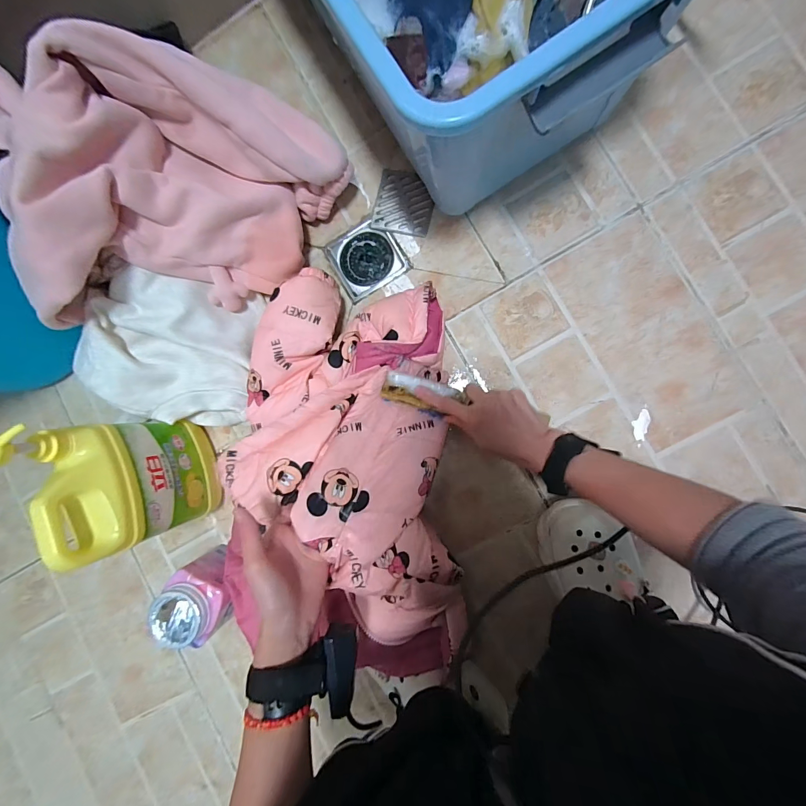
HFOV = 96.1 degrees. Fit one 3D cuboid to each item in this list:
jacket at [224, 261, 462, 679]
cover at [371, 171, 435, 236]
[{"bbox_3d":[-0.074,0.076,0.438,0.257,0.130,0.482,-3,89,5],"label":"jacket"},{"bbox_3d":[0.002,-0.298,0.537,0.088,0.011,0.086,16,91,8],"label":"cover"}]

